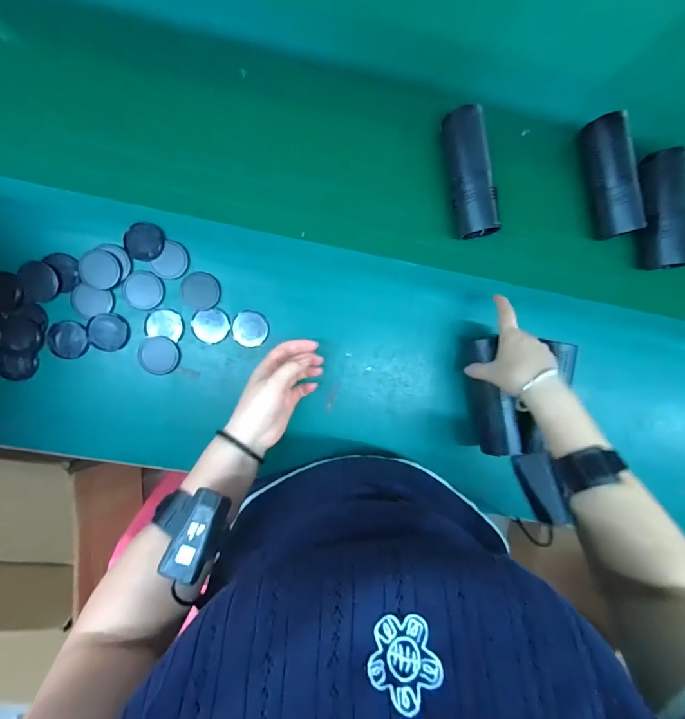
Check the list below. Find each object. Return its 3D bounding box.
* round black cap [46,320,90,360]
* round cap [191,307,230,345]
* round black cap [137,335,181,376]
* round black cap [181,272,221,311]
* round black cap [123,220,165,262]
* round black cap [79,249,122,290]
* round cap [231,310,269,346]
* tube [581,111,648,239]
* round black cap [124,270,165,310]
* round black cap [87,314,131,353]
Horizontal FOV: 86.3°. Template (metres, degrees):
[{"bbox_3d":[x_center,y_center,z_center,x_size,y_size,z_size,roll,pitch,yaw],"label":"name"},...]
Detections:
[{"bbox_3d":[-0.361,-0.026,0.481,0.052,0.006,0.050,0,92,-5],"label":"round black cap"},{"bbox_3d":[-0.180,-0.046,0.499,0.049,0.004,0.046,0,92,-5],"label":"round cap"},{"bbox_3d":[-0.248,-0.005,0.494,0.052,0.004,0.050,0,92,-5],"label":"round black cap"},{"bbox_3d":[-0.190,-0.092,0.490,0.051,0.004,0.048,0,92,-5],"label":"round black cap"},{"bbox_3d":[-0.261,-0.155,0.480,0.049,0.006,0.049,0,92,-5],"label":"round black cap"},{"bbox_3d":[-0.317,-0.118,0.478,0.047,0.009,0.049,0,92,-5],"label":"round black cap"},{"bbox_3d":[-0.127,-0.042,0.505,0.048,0.004,0.048,0,92,-5],"label":"round cap"},{"bbox_3d":[0.386,-0.261,0.522,0.048,0.044,0.163,-14,93,-5],"label":"tube"},{"bbox_3d":[-0.265,-0.092,0.488,0.051,0.007,0.050,13,90,-5],"label":"round black cap"},{"bbox_3d":[-0.310,-0.036,0.484,0.050,0.004,0.050,0,92,-5],"label":"round black cap"}]

